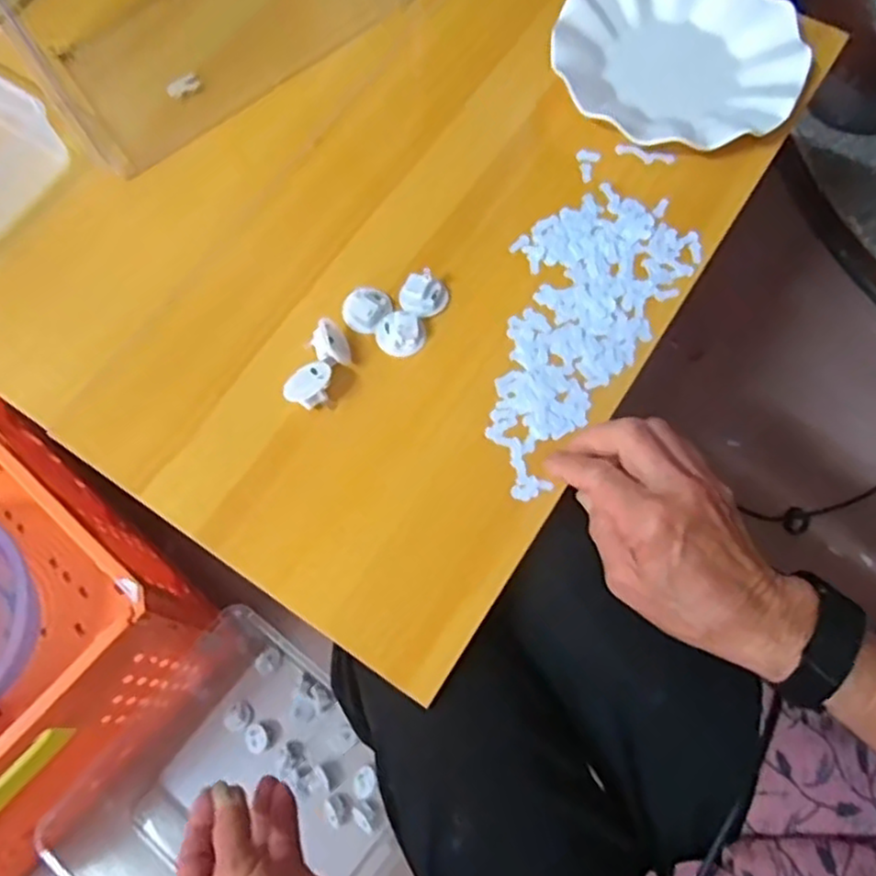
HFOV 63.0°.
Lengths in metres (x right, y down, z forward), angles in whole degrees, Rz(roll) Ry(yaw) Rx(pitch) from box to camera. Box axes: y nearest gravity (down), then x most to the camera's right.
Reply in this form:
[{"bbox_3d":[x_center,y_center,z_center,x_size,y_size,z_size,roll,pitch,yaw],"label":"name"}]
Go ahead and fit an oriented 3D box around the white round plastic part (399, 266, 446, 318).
[{"bbox_3d":[-0.010,-0.096,0.480,0.032,0.021,0.027,-18,69,-5],"label":"white round plastic part"}]

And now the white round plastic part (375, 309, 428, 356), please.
[{"bbox_3d":[-0.025,-0.069,0.474,0.032,0.013,0.028,-8,69,-1],"label":"white round plastic part"}]

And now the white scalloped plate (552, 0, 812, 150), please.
[{"bbox_3d":[0.182,-0.292,0.544,0.180,0.023,0.175,-1,69,2],"label":"white scalloped plate"}]

